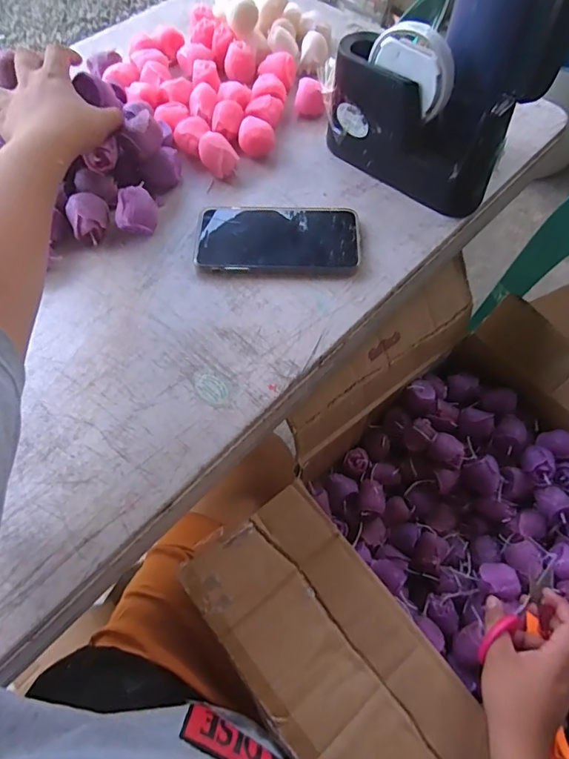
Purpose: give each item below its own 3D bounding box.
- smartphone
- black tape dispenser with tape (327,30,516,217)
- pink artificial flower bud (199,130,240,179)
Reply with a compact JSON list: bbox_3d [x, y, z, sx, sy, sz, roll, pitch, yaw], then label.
[{"bbox_3d":[-0.007,-0.141,0.451,0.156,0.009,0.087,0,63,0],"label":"smartphone"},{"bbox_3d":[0.126,-0.250,0.457,0.183,0.101,0.060,35,68,16],"label":"black tape dispenser with tape"},{"bbox_3d":[-0.071,-0.240,0.492,0.031,0.030,0.037,-37,69,-18],"label":"pink artificial flower bud"}]

